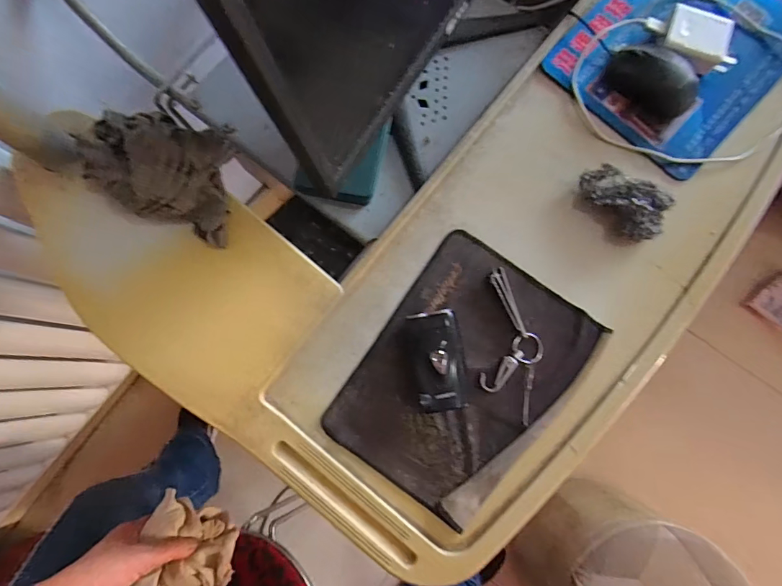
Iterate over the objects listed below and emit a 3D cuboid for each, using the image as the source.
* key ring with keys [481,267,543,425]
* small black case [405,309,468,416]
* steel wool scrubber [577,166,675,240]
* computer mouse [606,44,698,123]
[{"bbox_3d":[0.121,0.050,0.403,0.058,0.014,0.142,8,81,1],"label":"key ring with keys"},{"bbox_3d":[0.045,0.064,0.389,0.047,0.031,0.090,-7,81,-2],"label":"small black case"},{"bbox_3d":[0.241,-0.097,0.416,0.060,0.037,0.093,-39,84,-6],"label":"steel wool scrubber"},{"bbox_3d":[0.279,-0.229,0.439,0.093,0.031,0.052,43,83,6],"label":"computer mouse"}]

